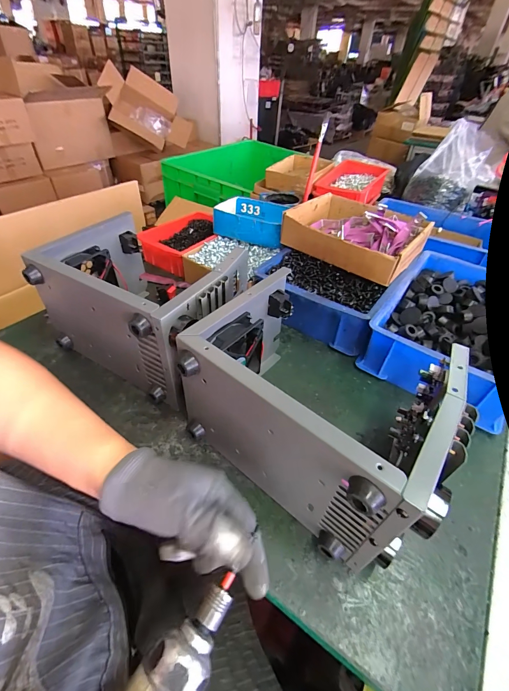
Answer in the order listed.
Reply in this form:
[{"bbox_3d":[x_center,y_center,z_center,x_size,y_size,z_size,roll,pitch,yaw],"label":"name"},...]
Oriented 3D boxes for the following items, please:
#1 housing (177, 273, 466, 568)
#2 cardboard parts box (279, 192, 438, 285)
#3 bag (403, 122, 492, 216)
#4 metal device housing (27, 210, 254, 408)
[{"bbox_3d":[0.059,0.061,0.337,0.235,0.153,0.180,31,49,27],"label":"housing"},{"bbox_3d":[0.186,-0.205,0.573,0.216,0.057,0.195,32,50,28],"label":"cardboard parts box"},{"bbox_3d":[0.542,-0.484,0.859,0.193,0.171,0.152,25,47,22],"label":"bag"},{"bbox_3d":[-0.154,-0.071,0.458,0.266,0.144,0.206,23,46,20],"label":"metal device housing"}]

